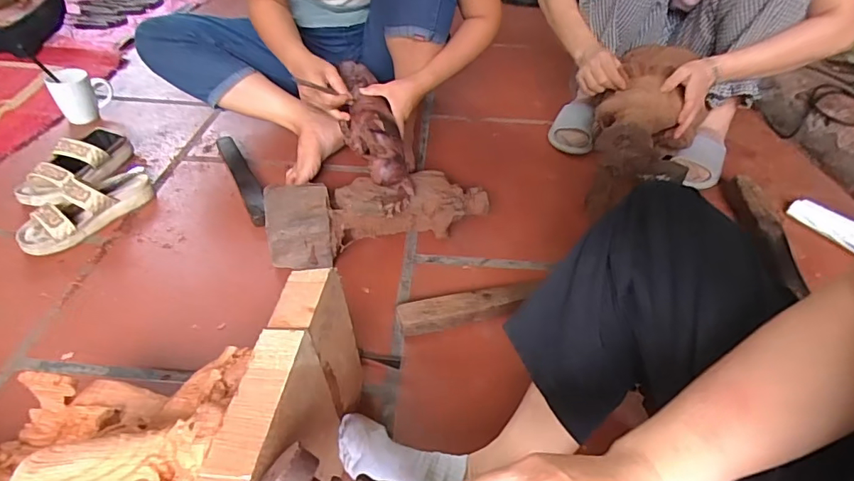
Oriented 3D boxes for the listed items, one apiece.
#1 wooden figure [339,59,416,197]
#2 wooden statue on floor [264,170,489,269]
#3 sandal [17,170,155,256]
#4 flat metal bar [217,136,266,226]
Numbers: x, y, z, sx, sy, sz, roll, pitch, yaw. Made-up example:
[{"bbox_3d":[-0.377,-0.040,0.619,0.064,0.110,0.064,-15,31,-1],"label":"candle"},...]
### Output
[{"bbox_3d":[-0.105,-0.208,0.869,0.094,0.088,0.347,-11,43,-15],"label":"wooden figure"},{"bbox_3d":[-0.076,-0.047,0.832,0.374,0.097,0.131,-10,43,-13],"label":"wooden statue on floor"},{"bbox_3d":[-0.581,-0.063,0.838,0.069,0.075,0.227,27,47,26],"label":"sandal"},{"bbox_3d":[-0.353,-0.120,0.940,0.040,0.026,0.290,-20,45,-23],"label":"flat metal bar"}]

